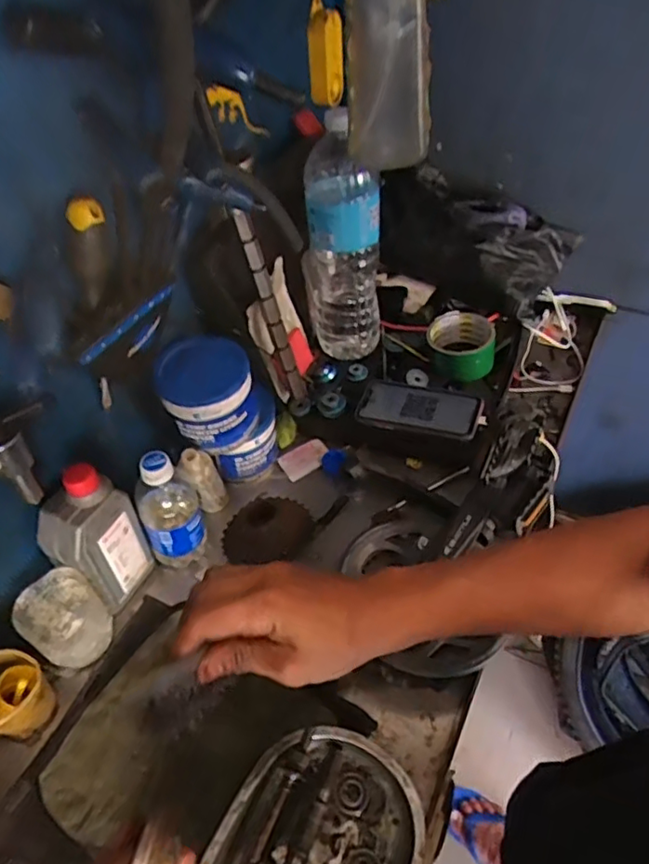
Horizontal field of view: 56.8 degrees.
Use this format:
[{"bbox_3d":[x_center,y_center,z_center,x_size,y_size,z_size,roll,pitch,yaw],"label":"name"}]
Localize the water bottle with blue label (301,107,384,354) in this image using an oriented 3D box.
[{"bbox_3d":[0.022,-0.236,0.757,0.096,0.291,0.081,-3,48,0],"label":"water bottle with blue label"}]

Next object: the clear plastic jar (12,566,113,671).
[{"bbox_3d":[-0.254,0.190,0.596,0.066,0.088,0.070,-1,48,1],"label":"clear plastic jar"}]

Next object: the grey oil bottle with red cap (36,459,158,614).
[{"bbox_3d":[-0.232,0.110,0.611,0.056,0.167,0.081,21,52,20],"label":"grey oil bottle with red cap"}]

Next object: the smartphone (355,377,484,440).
[{"bbox_3d":[0.119,-0.032,0.757,0.150,0.015,0.082,12,50,13],"label":"smartphone"}]

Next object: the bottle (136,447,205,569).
[{"bbox_3d":[-0.166,0.087,0.650,0.064,0.165,0.058,-22,51,-16],"label":"bottle"}]

